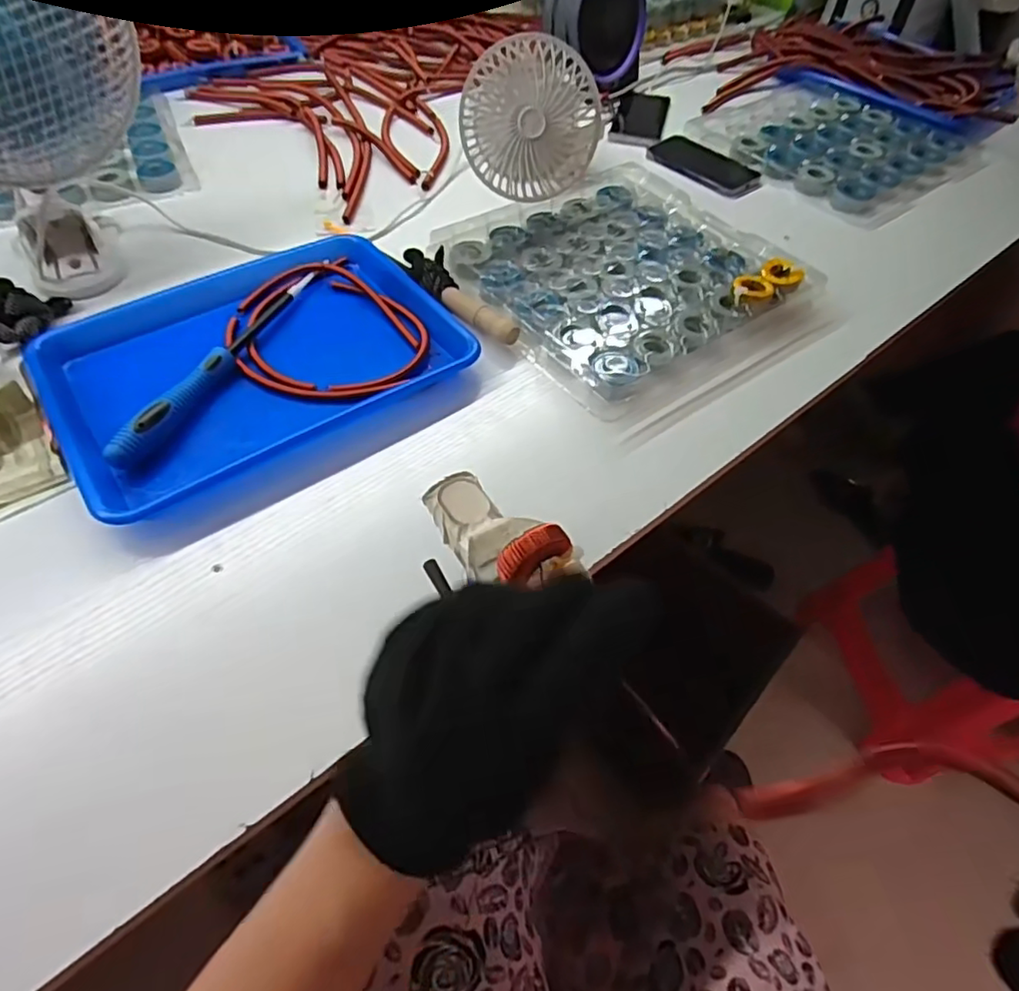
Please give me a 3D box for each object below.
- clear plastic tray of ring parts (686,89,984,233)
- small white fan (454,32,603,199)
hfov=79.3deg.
[{"bbox_3d":[0.457,-0.501,0.871,0.306,0.027,0.309,-30,60,-23],"label":"clear plastic tray of ring parts"},{"bbox_3d":[0.022,-0.389,0.641,0.146,0.145,0.048,-2,31,-4],"label":"small white fan"}]

